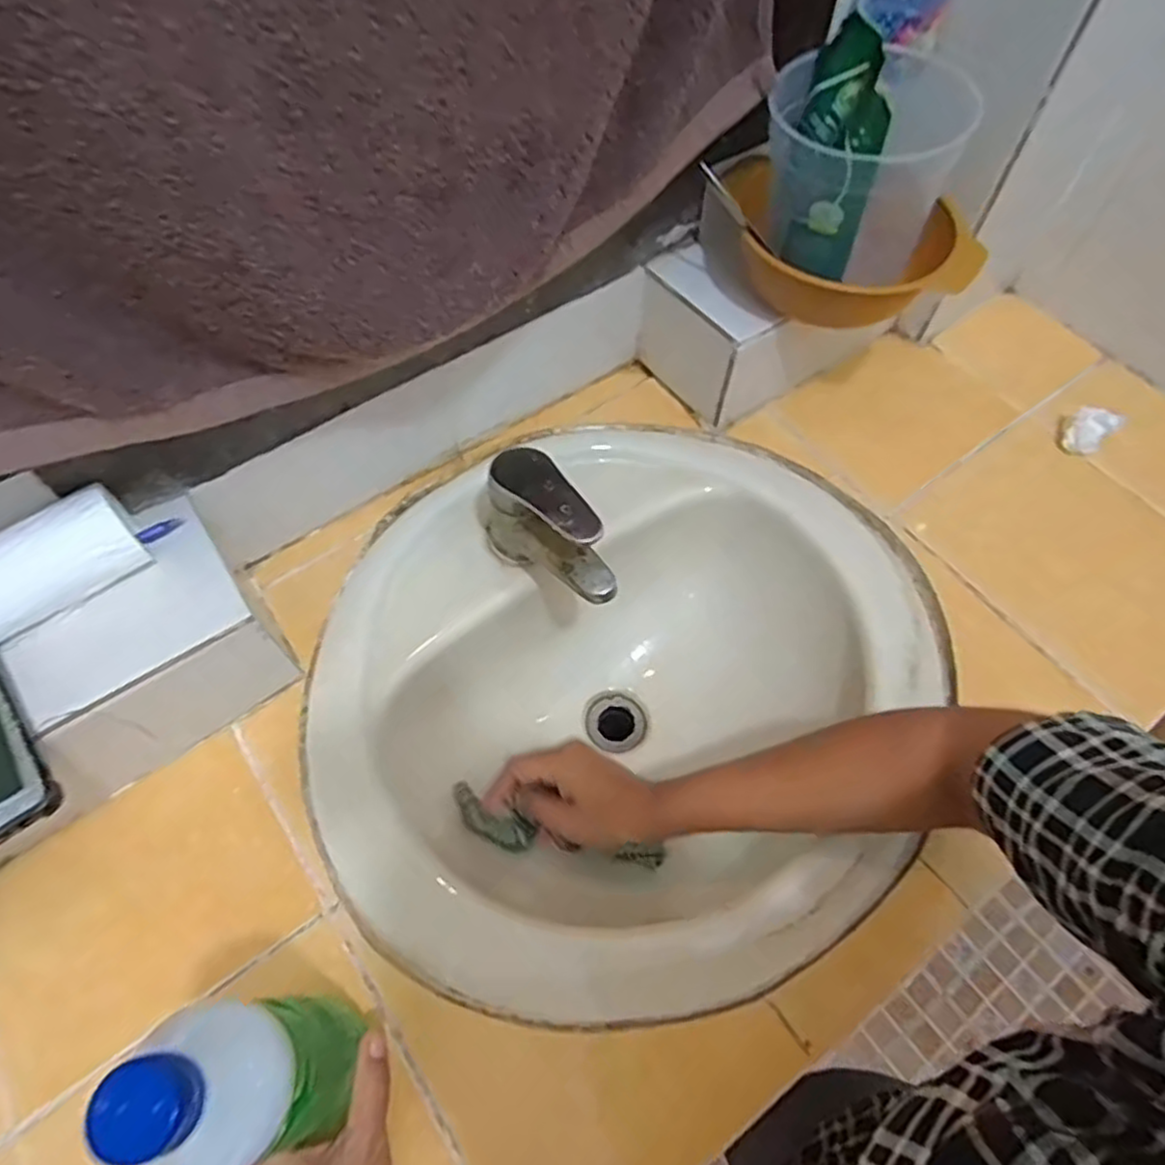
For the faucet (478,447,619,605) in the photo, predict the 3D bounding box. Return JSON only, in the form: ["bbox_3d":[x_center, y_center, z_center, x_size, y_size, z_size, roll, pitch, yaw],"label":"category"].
[{"bbox_3d":[-0.028,-0.029,0.568,0.058,0.100,0.125,-28,65,-16],"label":"faucet"}]

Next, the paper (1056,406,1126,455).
[{"bbox_3d":[0.463,-0.141,0.668,0.042,0.031,0.032,16,62,8],"label":"paper"}]

